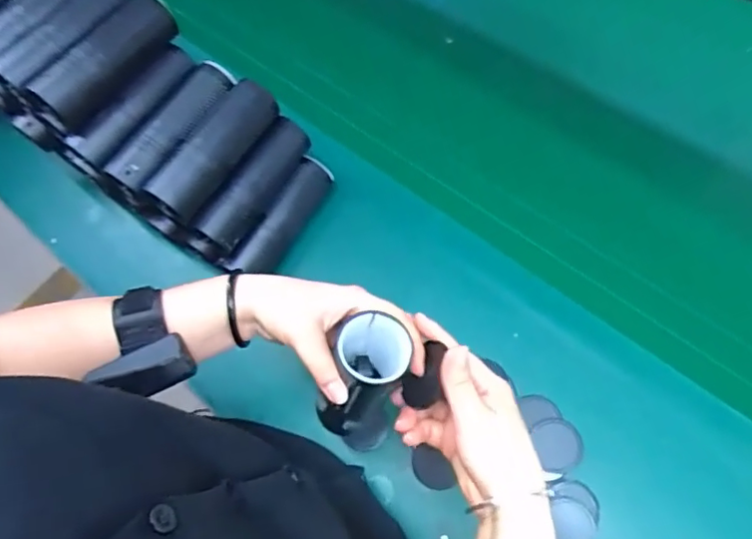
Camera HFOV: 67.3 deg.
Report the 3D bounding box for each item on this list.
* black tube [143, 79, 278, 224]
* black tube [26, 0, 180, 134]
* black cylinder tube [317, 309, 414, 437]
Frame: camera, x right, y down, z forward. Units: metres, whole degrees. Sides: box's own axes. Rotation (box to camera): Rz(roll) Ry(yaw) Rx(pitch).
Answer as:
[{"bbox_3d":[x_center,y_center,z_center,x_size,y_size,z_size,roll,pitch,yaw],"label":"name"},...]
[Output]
[{"bbox_3d":[-0.168,-0.129,0.587,0.050,0.041,0.164,27,74,17],"label":"black tube"},{"bbox_3d":[-0.284,-0.222,0.599,0.042,0.054,0.169,34,76,19],"label":"black tube"},{"bbox_3d":[-0.011,0.097,0.454,0.048,0.155,0.050,-36,68,-28],"label":"black cylinder tube"}]

